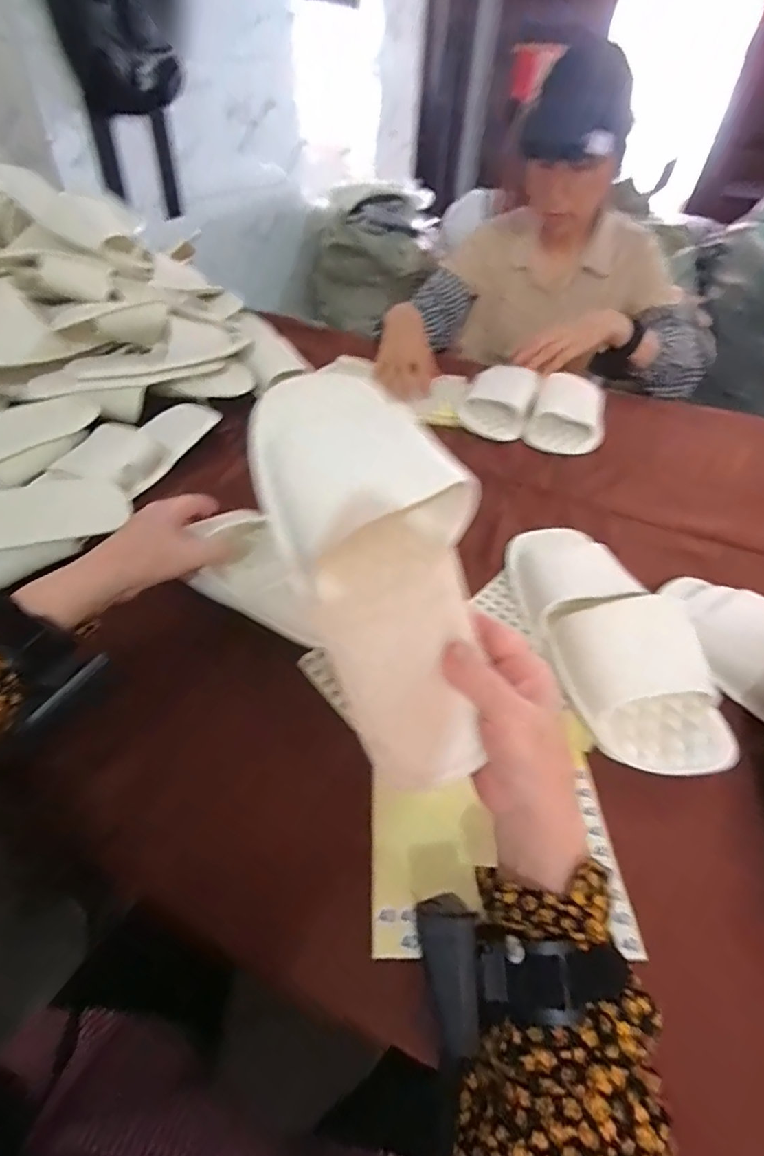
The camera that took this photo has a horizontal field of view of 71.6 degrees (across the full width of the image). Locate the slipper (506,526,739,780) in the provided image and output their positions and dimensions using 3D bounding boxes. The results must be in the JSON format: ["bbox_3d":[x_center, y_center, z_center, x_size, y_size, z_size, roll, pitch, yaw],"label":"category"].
[{"bbox_3d":[0.203,0.037,0.482,0.108,0.075,0.284,-4,43,-8],"label":"slipper"}]

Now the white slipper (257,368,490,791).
[{"bbox_3d":[0.004,-0.007,0.314,0.104,0.060,0.253,-16,89,-20],"label":"white slipper"}]

